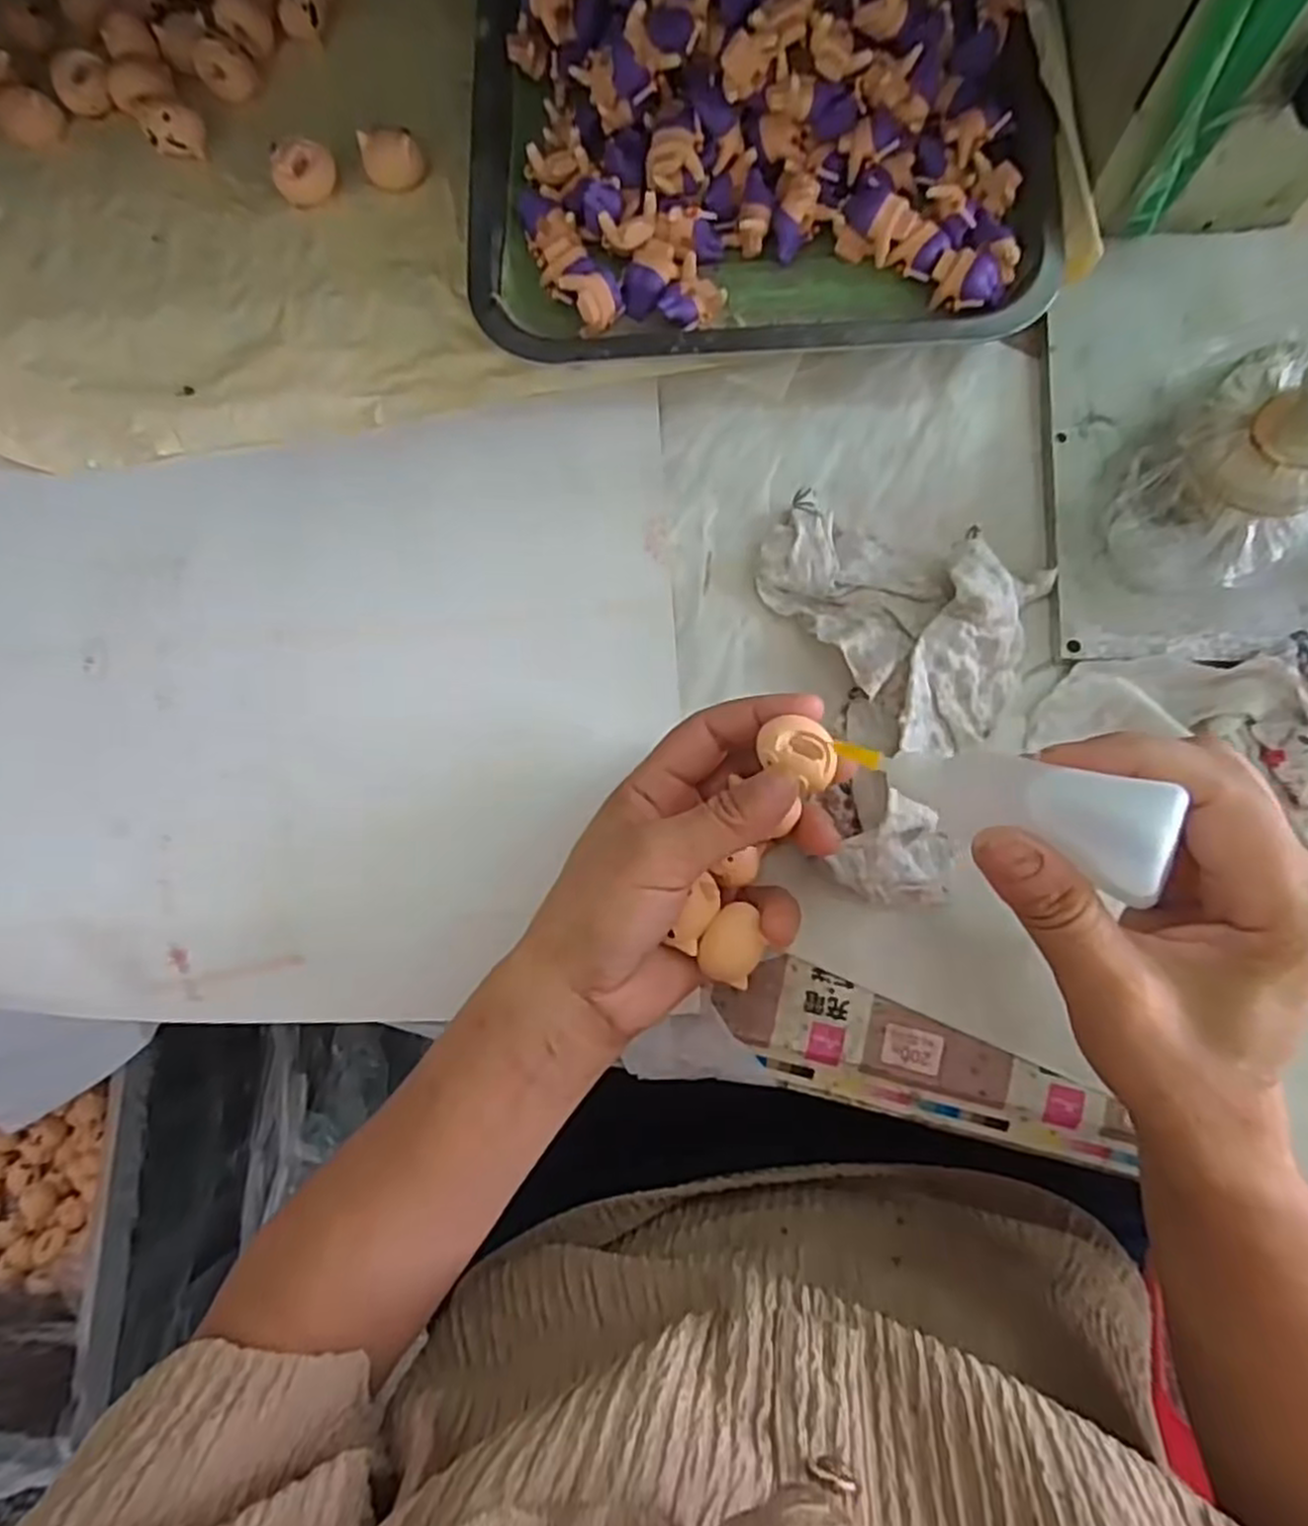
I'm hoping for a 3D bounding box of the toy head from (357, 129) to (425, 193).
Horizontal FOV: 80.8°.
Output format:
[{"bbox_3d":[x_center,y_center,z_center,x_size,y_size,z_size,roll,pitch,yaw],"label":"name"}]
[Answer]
[{"bbox_3d":[-0.127,-0.292,0.373,0.027,0.015,0.019,-8,84,4],"label":"toy head"}]

